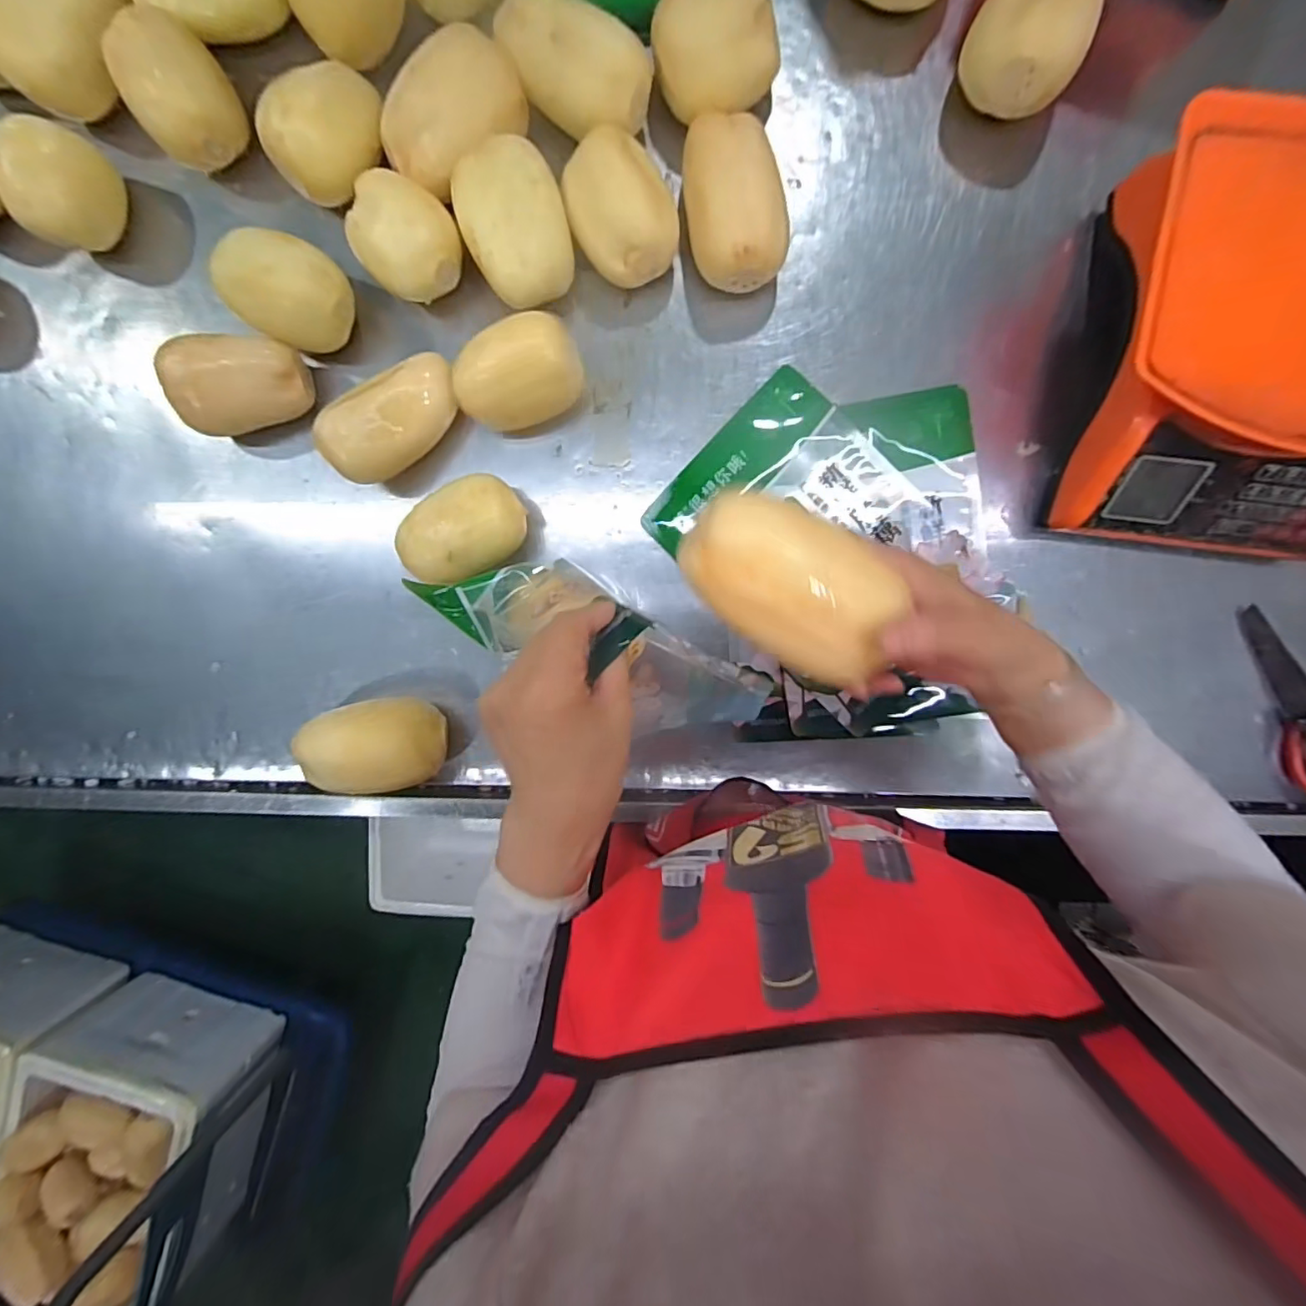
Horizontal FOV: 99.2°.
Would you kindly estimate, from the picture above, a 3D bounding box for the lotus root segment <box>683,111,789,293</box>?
[{"bbox_3d":[0.069,-0.385,0.479,0.078,0.073,0.123,-9,95,3],"label":"lotus root segment"}]

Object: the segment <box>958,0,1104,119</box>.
[{"bbox_3d":[0.306,-0.504,0.459,0.092,0.075,0.106,24,96,0],"label":"segment"}]

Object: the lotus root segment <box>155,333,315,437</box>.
[{"bbox_3d":[-0.378,-0.244,0.516,0.106,0.065,0.076,-2,96,2],"label":"lotus root segment"}]

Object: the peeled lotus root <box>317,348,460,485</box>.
[{"bbox_3d":[-0.231,-0.211,0.502,0.130,0.069,0.059,-41,93,5],"label":"peeled lotus root"}]

